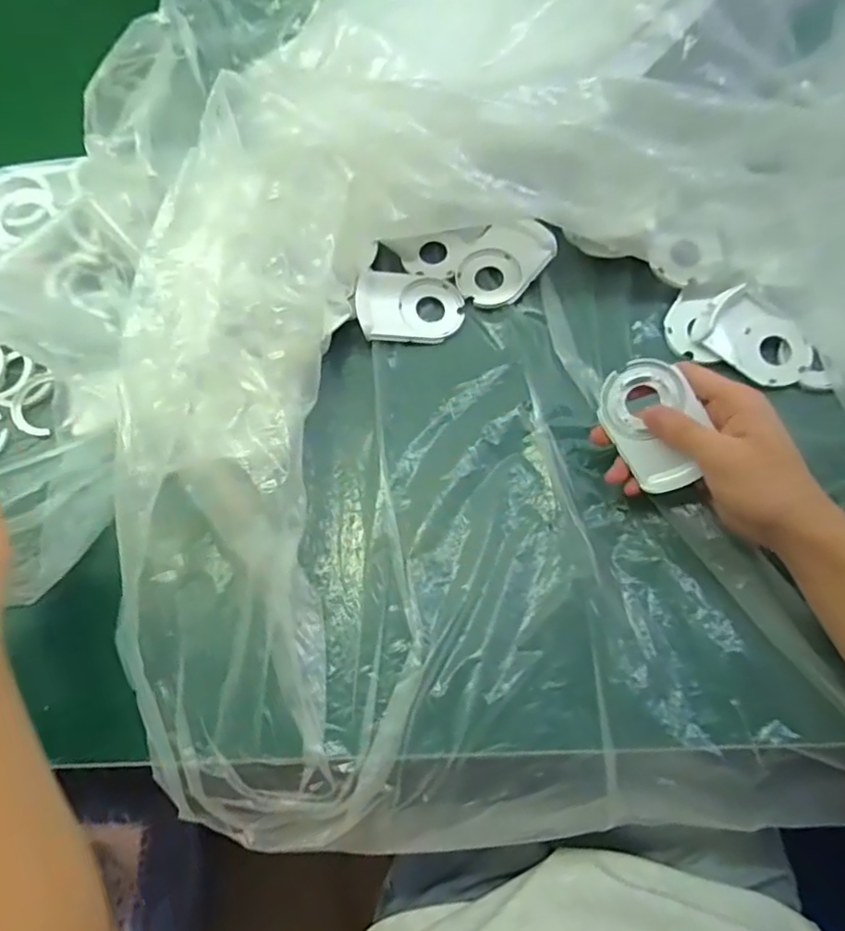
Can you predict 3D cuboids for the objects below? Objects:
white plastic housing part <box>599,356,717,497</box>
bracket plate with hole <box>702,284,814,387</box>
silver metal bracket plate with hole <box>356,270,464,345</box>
[{"bbox_3d":[0.149,-0.026,0.382,0.054,0.014,0.081,-33,88,16],"label":"white plastic housing part"},{"bbox_3d":[0.248,-0.093,0.445,0.052,0.024,0.079,-42,72,-15],"label":"bracket plate with hole"},{"bbox_3d":[-0.010,-0.127,0.473,0.080,0.020,0.059,-3,67,0],"label":"silver metal bracket plate with hole"}]

